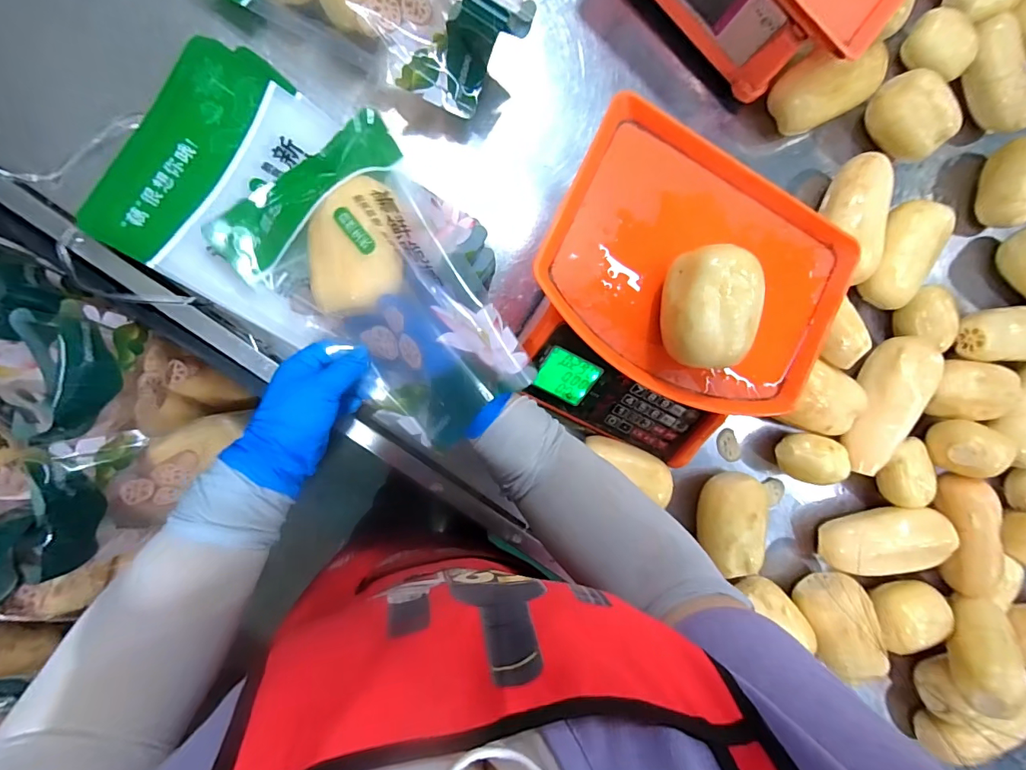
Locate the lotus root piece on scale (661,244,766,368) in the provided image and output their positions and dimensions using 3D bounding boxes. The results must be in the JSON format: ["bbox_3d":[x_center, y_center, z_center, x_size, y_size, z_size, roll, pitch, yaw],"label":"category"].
[{"bbox_3d":[0.165,-0.065,0.399,0.077,0.064,0.099,6,90,-10],"label":"lotus root piece on scale"}]

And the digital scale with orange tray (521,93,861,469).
[{"bbox_3d":[0.153,-0.077,0.463,0.282,0.096,0.276,27,87,-10],"label":"digital scale with orange tray"}]

